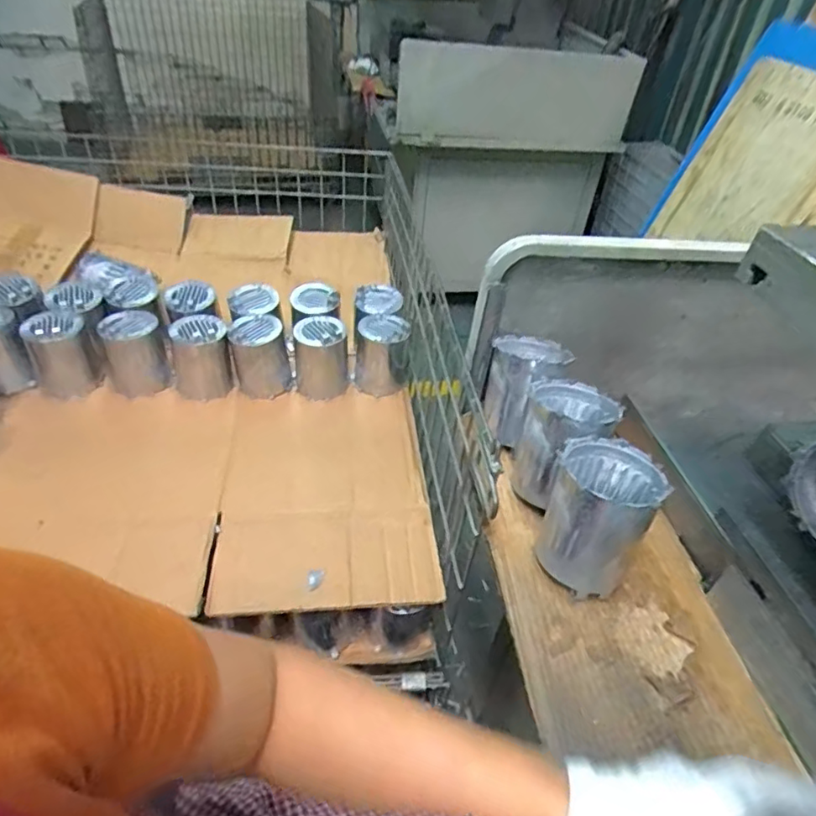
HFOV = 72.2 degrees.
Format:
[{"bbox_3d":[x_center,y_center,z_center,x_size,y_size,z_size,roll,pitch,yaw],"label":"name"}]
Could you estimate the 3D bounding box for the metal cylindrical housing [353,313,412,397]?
[{"bbox_3d":[-0.041,-0.099,0.976,0.091,0.119,0.092,3,41,-3],"label":"metal cylindrical housing"}]

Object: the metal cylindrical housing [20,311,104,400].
[{"bbox_3d":[-0.562,-0.087,0.914,0.089,0.121,0.079,-18,46,-25],"label":"metal cylindrical housing"}]

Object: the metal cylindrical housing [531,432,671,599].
[{"bbox_3d":[0.178,0.102,0.534,0.090,0.113,0.106,30,46,26],"label":"metal cylindrical housing"}]

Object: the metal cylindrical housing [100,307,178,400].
[{"bbox_3d":[-0.449,-0.087,0.928,0.088,0.136,0.092,3,41,-3],"label":"metal cylindrical housing"}]

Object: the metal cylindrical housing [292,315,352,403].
[{"bbox_3d":[-0.151,-0.089,0.954,0.084,0.121,0.081,3,41,-3],"label":"metal cylindrical housing"}]

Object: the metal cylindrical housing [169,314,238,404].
[{"bbox_3d":[-0.349,-0.088,0.944,0.092,0.120,0.092,-11,43,-18],"label":"metal cylindrical housing"}]

